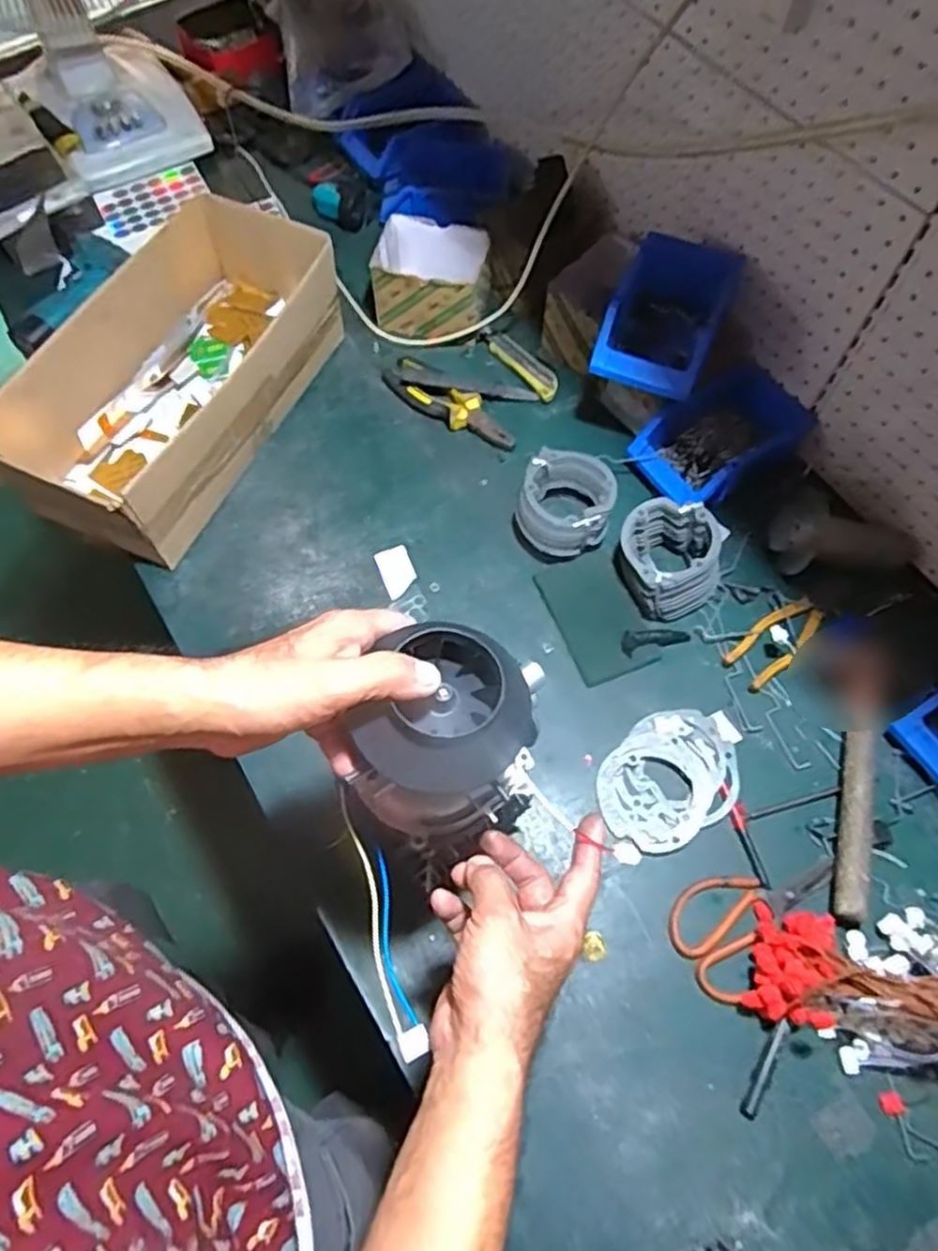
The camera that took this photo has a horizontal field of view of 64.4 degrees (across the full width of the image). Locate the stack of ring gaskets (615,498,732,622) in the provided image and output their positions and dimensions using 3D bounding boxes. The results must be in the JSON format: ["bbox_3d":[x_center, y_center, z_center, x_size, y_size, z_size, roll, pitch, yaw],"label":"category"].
[{"bbox_3d":[0.220,-0.076,0.813,0.117,0.074,0.131,21,65,9],"label":"stack of ring gaskets"}]

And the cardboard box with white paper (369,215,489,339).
[{"bbox_3d":[-0.049,-0.460,1.004,0.149,0.102,0.122,4,64,0],"label":"cardboard box with white paper"}]

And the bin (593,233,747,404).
[{"bbox_3d":[0.222,-0.345,0.832,0.121,0.075,0.177,24,66,10],"label":"bin"}]

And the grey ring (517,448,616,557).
[{"bbox_3d":[0.110,-0.137,0.851,0.097,0.076,0.106,1,64,-1],"label":"grey ring"}]

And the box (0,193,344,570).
[{"bbox_3d":[-0.336,-0.294,0.882,0.211,0.185,0.443,26,66,11],"label":"box"}]

